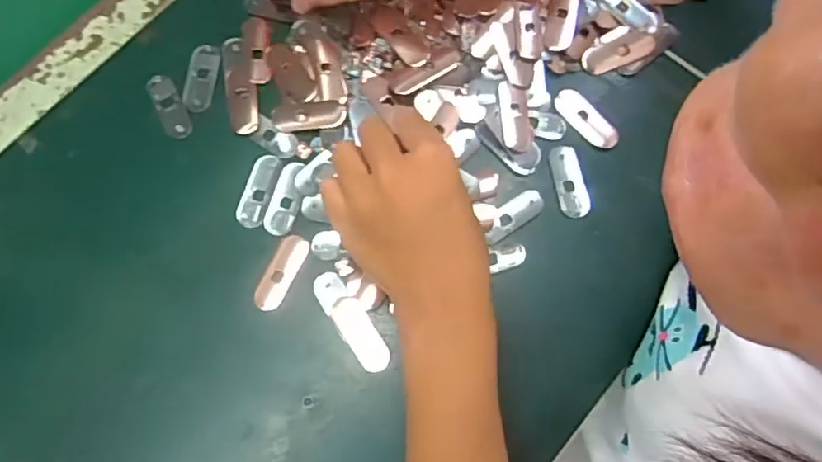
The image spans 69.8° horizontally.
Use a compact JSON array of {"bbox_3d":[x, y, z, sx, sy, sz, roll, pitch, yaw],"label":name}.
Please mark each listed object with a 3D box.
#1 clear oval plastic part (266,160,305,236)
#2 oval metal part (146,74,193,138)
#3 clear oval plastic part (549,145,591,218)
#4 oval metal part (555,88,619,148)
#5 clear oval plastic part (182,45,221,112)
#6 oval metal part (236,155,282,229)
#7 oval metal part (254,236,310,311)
[{"bbox_3d":[-0.082,-0.021,0.384,0.019,0.004,0.049,11,75,3],"label":"clear oval plastic part"},{"bbox_3d":[-0.165,-0.086,0.401,0.017,0.004,0.047,-27,77,-7],"label":"oval metal part"},{"bbox_3d":[0.105,-0.033,0.393,0.019,0.005,0.048,-14,76,-4],"label":"clear oval plastic part"},{"bbox_3d":[0.120,-0.077,0.402,0.050,0.004,0.020,42,79,10],"label":"oval metal part"},{"bbox_3d":[-0.145,-0.106,0.408,0.021,0.004,0.048,7,75,1],"label":"clear oval plastic part"},{"bbox_3d":[-0.100,-0.027,0.386,0.018,0.004,0.049,15,76,4],"label":"oval metal part"},{"bbox_3d":[-0.082,0.027,0.374,0.016,0.008,0.051,25,76,6],"label":"oval metal part"}]

